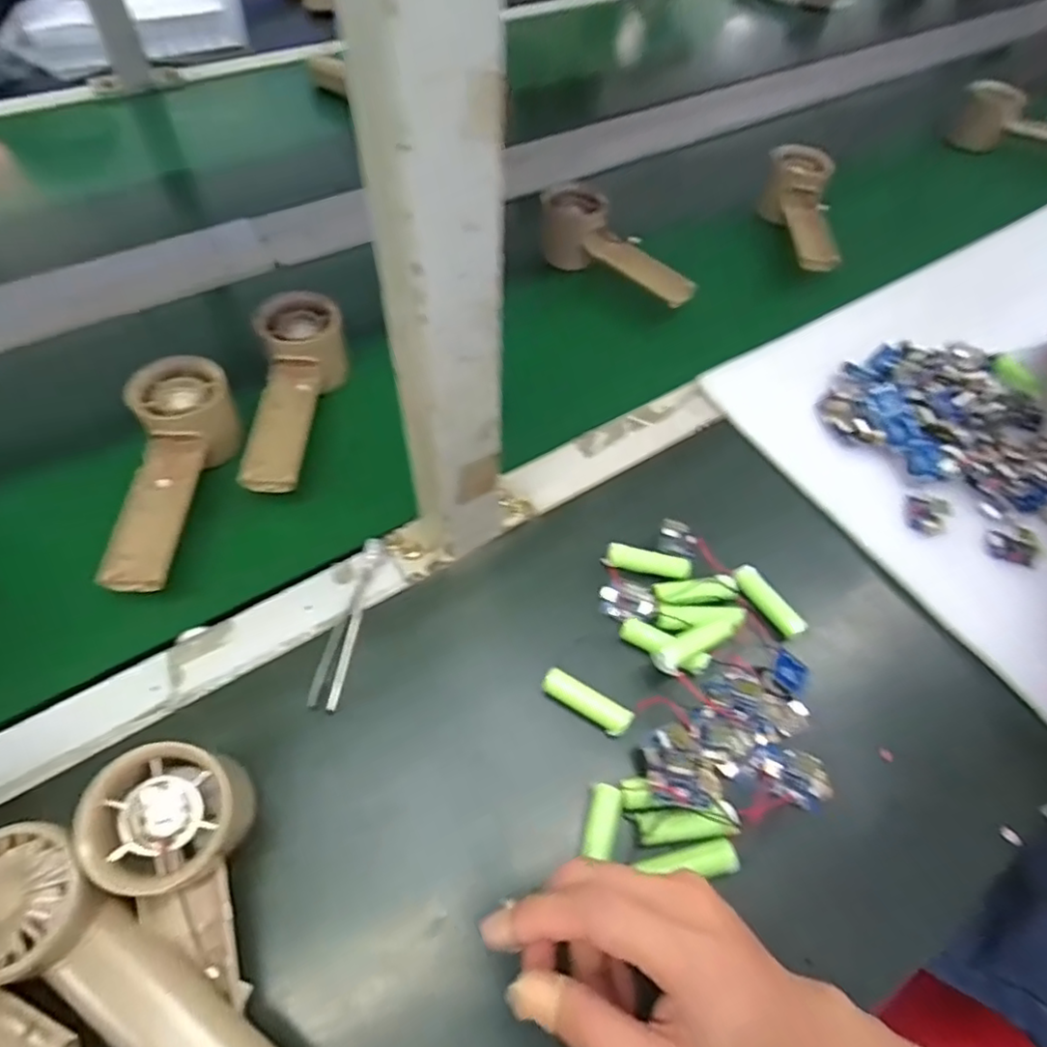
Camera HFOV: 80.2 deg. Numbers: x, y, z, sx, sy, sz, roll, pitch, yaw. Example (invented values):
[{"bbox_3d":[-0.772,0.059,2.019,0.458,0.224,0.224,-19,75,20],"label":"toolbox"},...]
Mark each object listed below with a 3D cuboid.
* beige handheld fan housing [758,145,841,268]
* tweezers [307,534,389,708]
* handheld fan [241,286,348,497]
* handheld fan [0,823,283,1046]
[{"bbox_3d":[0.274,-0.301,0.612,0.055,0.052,0.159,-2,72,-6],"label":"beige handheld fan housing"},{"bbox_3d":[-0.102,0.056,0.364,0.016,0.014,0.106,10,57,1],"label":"tweezers"},{"bbox_3d":[-0.157,-0.094,0.429,0.059,0.040,0.152,-2,58,-7],"label":"handheld fan"},{"bbox_3d":[-0.163,0.184,0.254,0.156,0.048,0.047,36,61,1],"label":"handheld fan"}]

